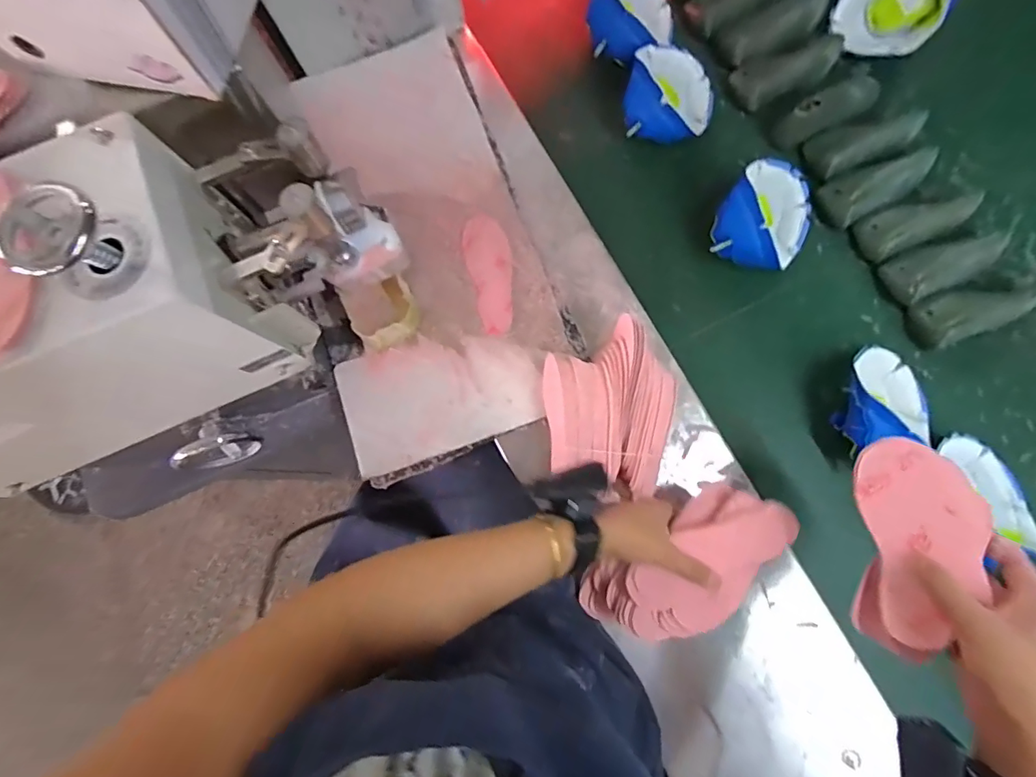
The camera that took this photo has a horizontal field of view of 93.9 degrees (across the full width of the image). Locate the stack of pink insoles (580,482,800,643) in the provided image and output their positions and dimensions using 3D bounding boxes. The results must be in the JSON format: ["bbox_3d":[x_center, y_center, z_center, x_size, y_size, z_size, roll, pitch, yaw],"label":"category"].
[{"bbox_3d":[0.171,0.181,0.481,0.216,0.041,0.107,-36,81,6],"label":"stack of pink insoles"}]

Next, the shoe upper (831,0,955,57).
[{"bbox_3d":[0.507,-0.520,0.653,0.124,0.061,0.131,38,114,5],"label":"shoe upper"}]

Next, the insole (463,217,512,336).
[{"bbox_3d":[-0.033,-0.146,0.616,0.054,0.004,0.156,-12,83,2],"label":"insole"}]

